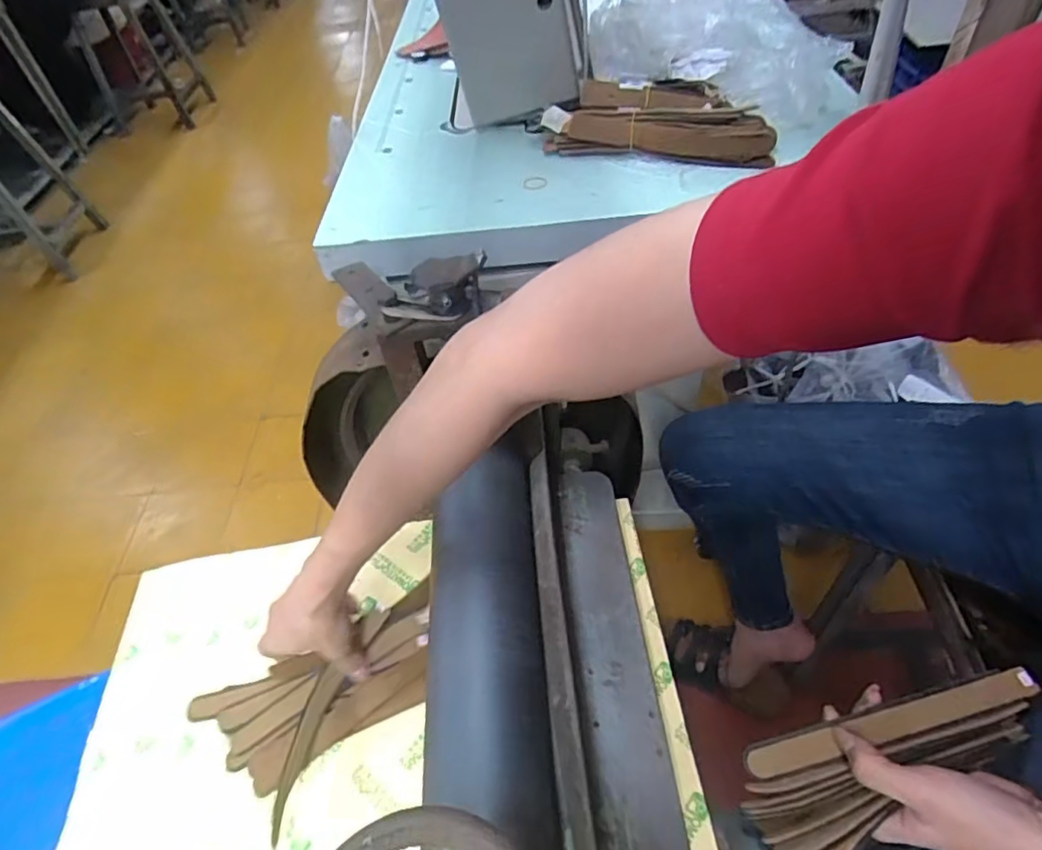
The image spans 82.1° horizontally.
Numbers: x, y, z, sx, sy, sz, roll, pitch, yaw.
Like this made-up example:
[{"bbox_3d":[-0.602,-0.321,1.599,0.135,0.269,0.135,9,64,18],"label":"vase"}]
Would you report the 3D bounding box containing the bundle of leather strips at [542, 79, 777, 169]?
[{"bbox_3d":[0.138,-0.301,0.586,0.220,0.036,0.098,10,51,15],"label":"bundle of leather strips"}]

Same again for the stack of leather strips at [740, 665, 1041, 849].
[{"bbox_3d":[0.229,0.211,0.373,0.216,0.022,0.080,-20,51,-11],"label":"stack of leather strips"}]

